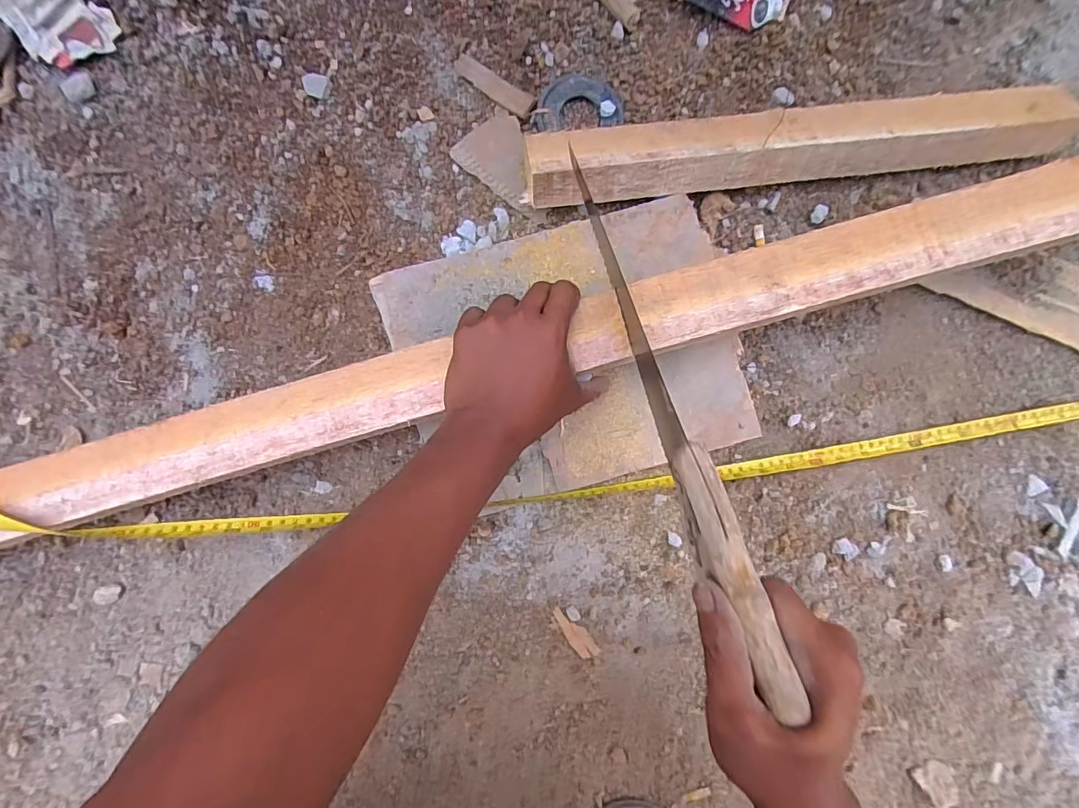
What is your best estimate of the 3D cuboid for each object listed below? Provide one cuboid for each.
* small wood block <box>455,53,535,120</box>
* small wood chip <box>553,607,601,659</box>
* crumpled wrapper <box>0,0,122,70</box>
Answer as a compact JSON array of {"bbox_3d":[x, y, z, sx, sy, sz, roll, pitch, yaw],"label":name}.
[{"bbox_3d":[-0.045,-0.314,0.487,0.084,0.010,0.021,31,88,0],"label":"small wood block"},{"bbox_3d":[0.033,0.216,0.465,0.019,0.004,0.057,-37,89,-2],"label":"small wood chip"},{"bbox_3d":[-0.497,-0.392,0.476,0.163,0.029,0.074,35,88,0],"label":"crumpled wrapper"}]

